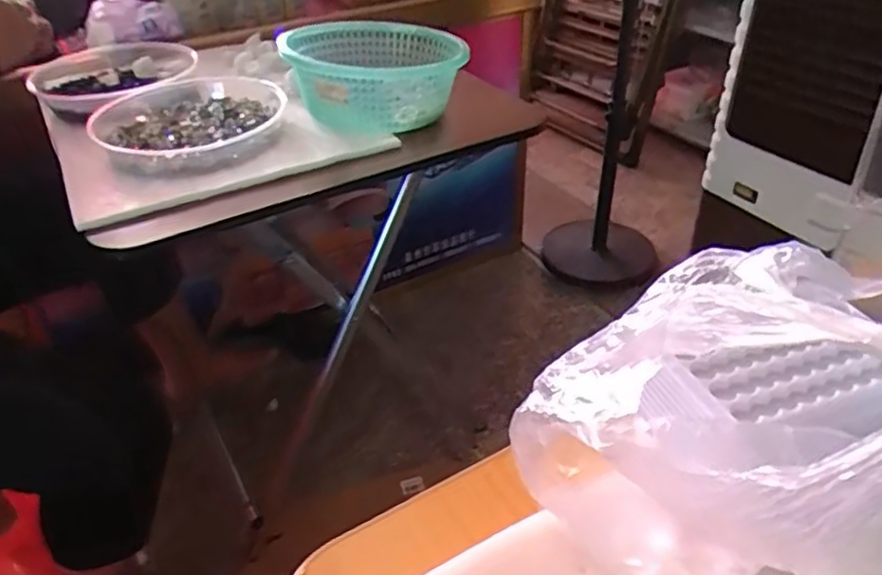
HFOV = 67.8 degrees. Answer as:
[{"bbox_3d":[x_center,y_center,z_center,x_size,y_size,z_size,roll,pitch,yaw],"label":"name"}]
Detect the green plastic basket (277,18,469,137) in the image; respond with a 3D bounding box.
[{"bbox_3d":[-0.088,-0.281,0.862,0.219,0.084,0.209,-12,38,-12],"label":"green plastic basket"}]

